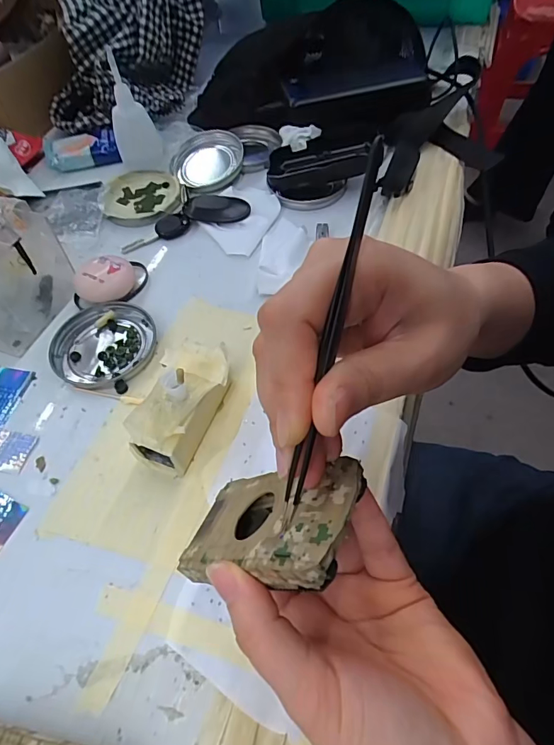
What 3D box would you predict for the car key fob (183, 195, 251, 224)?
[{"bbox_3d":[-0.059,-0.160,0.422,0.062,0.011,0.039,-3,57,0],"label":"car key fob"}]

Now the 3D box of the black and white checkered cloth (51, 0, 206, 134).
[{"bbox_3d":[-0.180,-0.400,0.502,0.168,0.147,0.202,0,57,2],"label":"black and white checkered cloth"}]

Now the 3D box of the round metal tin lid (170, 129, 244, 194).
[{"bbox_3d":[-0.077,-0.223,0.459,0.074,0.016,0.084,20,60,15],"label":"round metal tin lid"}]

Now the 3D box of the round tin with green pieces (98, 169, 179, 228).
[{"bbox_3d":[-0.138,-0.175,0.444,0.077,0.013,0.083,-22,59,-11],"label":"round tin with green pieces"}]

